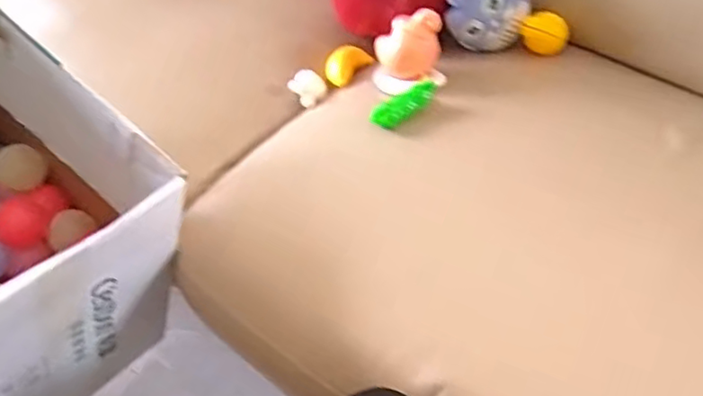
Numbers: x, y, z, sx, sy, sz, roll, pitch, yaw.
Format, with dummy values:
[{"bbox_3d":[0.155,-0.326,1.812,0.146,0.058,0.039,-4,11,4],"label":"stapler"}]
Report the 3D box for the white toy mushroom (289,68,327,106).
[{"bbox_3d":[-0.053,-0.135,0.746,0.034,0.025,0.038,19,56,19],"label":"white toy mushroom"}]

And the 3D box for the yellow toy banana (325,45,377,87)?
[{"bbox_3d":[-0.009,-0.168,0.775,0.040,0.028,0.067,50,56,-14],"label":"yellow toy banana"}]

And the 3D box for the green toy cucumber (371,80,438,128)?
[{"bbox_3d":[0.062,-0.100,0.665,0.088,0.018,0.031,-33,56,-20],"label":"green toy cucumber"}]

